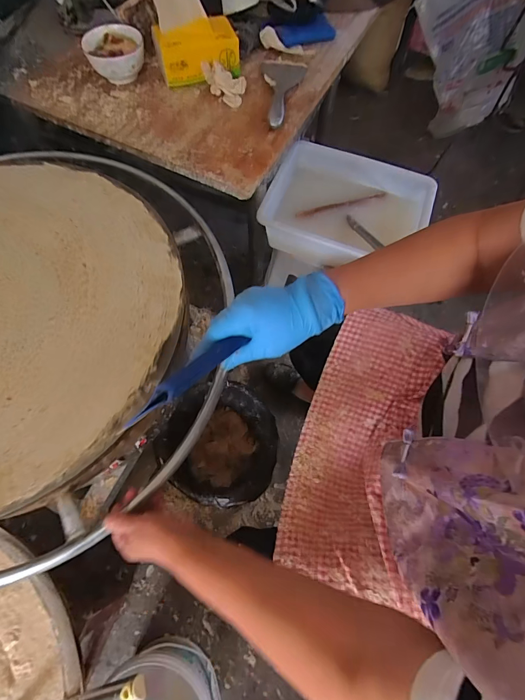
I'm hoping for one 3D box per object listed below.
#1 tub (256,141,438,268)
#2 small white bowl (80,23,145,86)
[{"bbox_3d":[0.189,-0.328,0.848,0.349,0.103,0.267,20,68,7],"label":"tub"},{"bbox_3d":[-0.302,-0.605,0.732,0.117,0.060,0.106,-12,68,-6],"label":"small white bowl"}]

